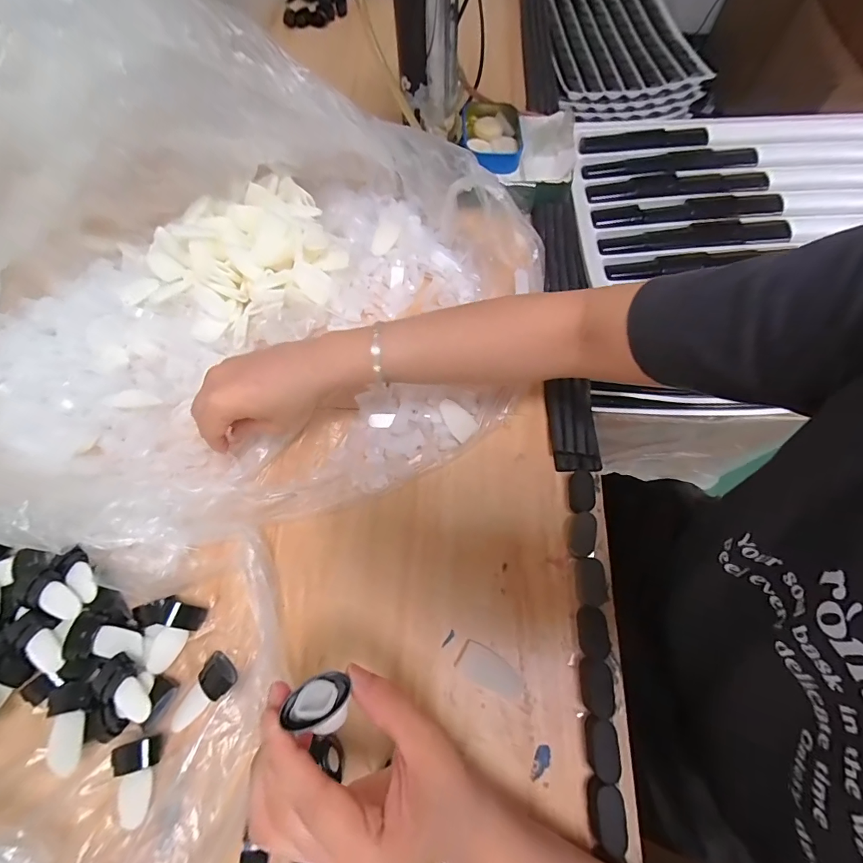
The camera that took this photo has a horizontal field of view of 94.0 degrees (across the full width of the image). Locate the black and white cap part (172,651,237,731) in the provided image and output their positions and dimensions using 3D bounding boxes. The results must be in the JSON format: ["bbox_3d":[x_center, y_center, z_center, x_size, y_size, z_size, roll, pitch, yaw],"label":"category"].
[{"bbox_3d":[-0.177,0.199,0.308,0.029,0.023,0.049,43,74,13],"label":"black and white cap part"}]

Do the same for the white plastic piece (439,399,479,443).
[{"bbox_3d":[0.024,-0.012,0.381,0.024,0.004,0.042,-40,79,-5],"label":"white plastic piece"}]

